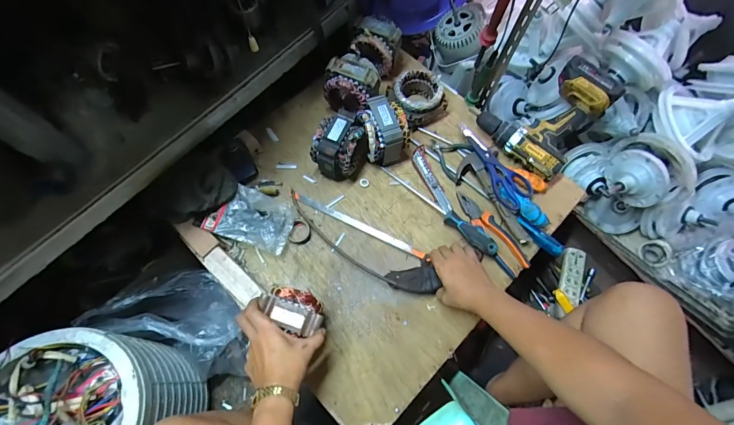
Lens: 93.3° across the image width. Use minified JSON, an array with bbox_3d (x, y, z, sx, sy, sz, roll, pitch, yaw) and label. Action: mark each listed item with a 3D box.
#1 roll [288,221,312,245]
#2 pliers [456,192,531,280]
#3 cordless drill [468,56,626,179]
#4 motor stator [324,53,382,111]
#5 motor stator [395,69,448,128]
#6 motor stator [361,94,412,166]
[{"bbox_3d":[-0.128,0.040,0.669,0.039,0.013,0.045,20,70,6],"label":"roll"},{"bbox_3d":[0.238,0.036,0.671,0.052,0.015,0.185,-30,73,-12],"label":"pliers"},{"bbox_3d":[0.358,-0.205,0.706,0.191,0.066,0.216,39,104,15],"label":"cordless drill"},{"bbox_3d":[-0.027,-0.263,0.726,0.107,0.093,0.085,27,71,8],"label":"motor stator"},{"bbox_3d":[0.108,-0.246,0.750,0.096,0.070,0.103,0,69,-1],"label":"motor stator"},{"bbox_3d":[0.033,-0.159,0.697,0.086,0.110,0.102,-16,71,-7],"label":"motor stator"}]

